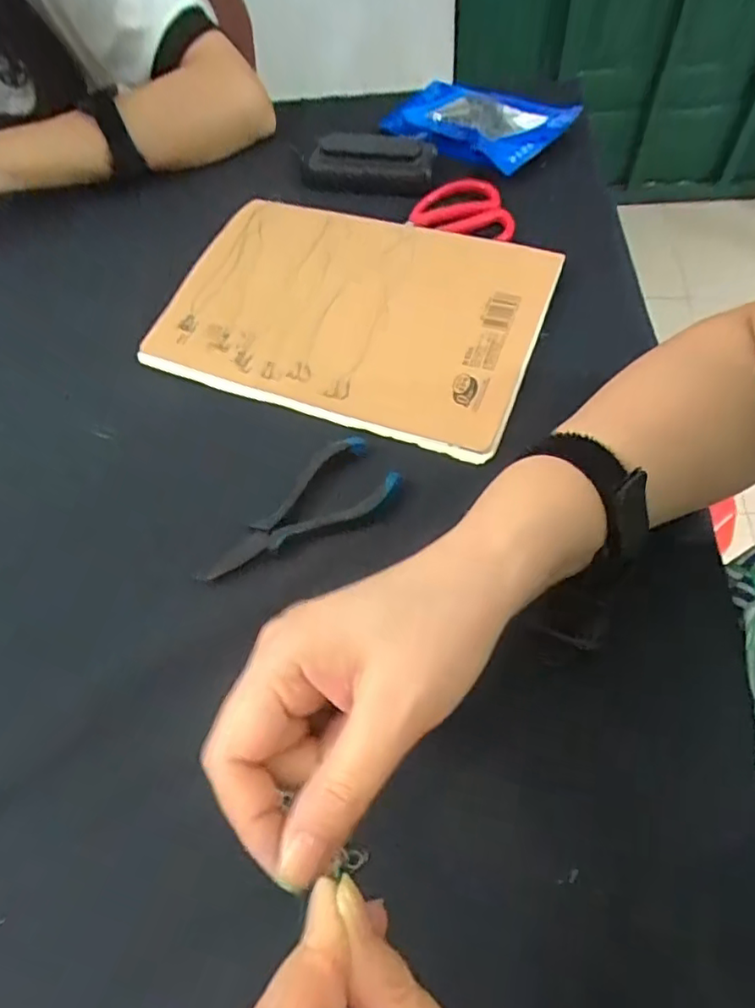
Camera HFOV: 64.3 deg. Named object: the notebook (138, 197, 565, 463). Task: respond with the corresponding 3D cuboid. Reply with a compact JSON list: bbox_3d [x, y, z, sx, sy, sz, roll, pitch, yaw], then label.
[{"bbox_3d":[-0.017,-0.143,0.432,0.255,0.017,0.186,19,68,13],"label":"notebook"}]

